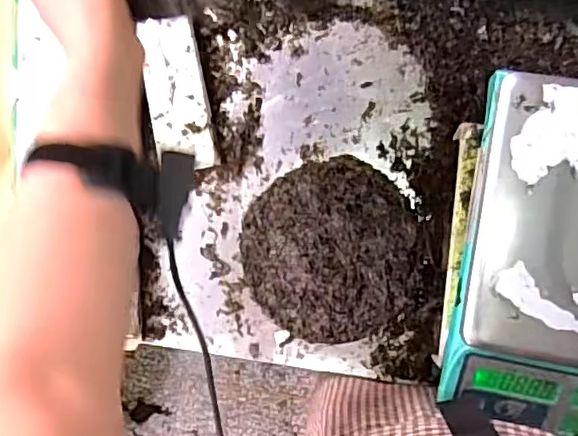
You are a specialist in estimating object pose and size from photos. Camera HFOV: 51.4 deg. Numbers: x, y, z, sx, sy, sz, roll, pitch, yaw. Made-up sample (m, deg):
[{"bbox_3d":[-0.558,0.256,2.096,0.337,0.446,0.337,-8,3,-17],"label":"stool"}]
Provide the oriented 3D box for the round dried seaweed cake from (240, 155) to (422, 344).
[{"bbox_3d":[0.048,0.037,0.696,0.194,0.039,0.198,0,88,8],"label":"round dried seaweed cake"}]

